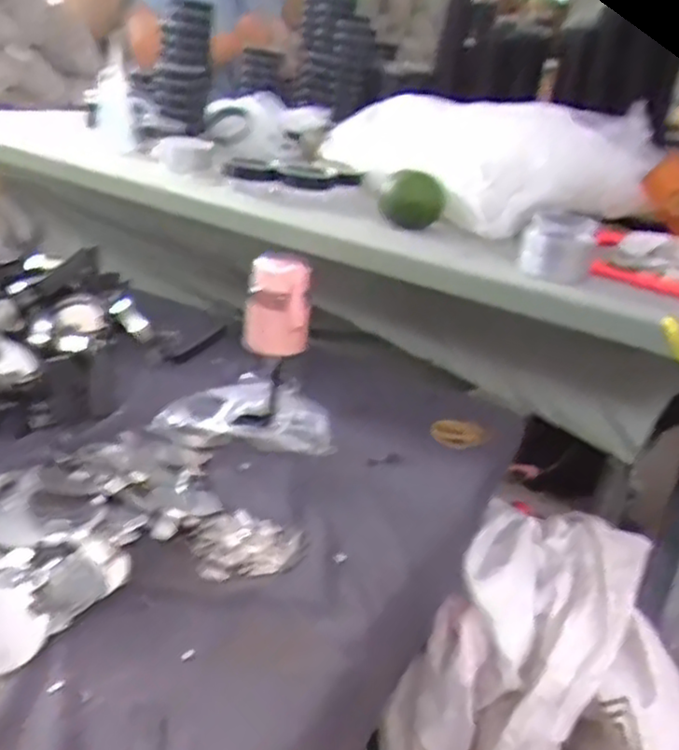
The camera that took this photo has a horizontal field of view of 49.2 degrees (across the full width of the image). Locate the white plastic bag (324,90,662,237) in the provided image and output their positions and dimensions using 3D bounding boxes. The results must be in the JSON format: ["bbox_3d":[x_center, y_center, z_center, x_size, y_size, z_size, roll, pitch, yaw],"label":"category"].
[{"bbox_3d":[0.171,-0.286,0.947,0.179,0.126,0.428,-6,28,-27],"label":"white plastic bag"}]

